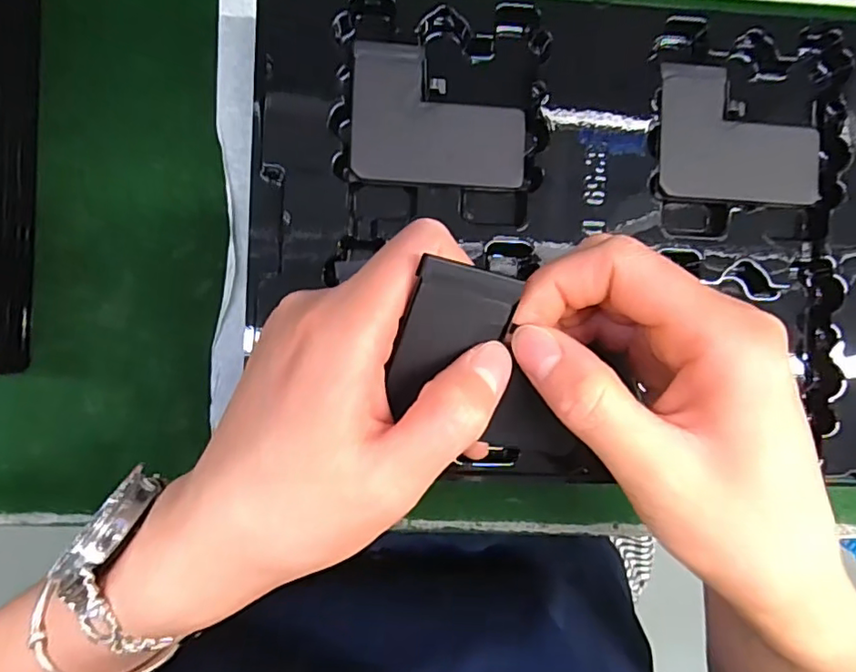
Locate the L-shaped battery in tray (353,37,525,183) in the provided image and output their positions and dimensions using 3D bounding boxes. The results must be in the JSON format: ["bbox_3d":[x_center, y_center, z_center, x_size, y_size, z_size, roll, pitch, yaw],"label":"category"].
[{"bbox_3d":[0.005,-0.096,0.251,0.075,0.005,0.057,3,93,-3],"label":"L-shaped battery in tray"}]

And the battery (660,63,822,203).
[{"bbox_3d":[0.143,-0.092,0.260,0.075,0.004,0.058,1,93,-3],"label":"battery"}]

